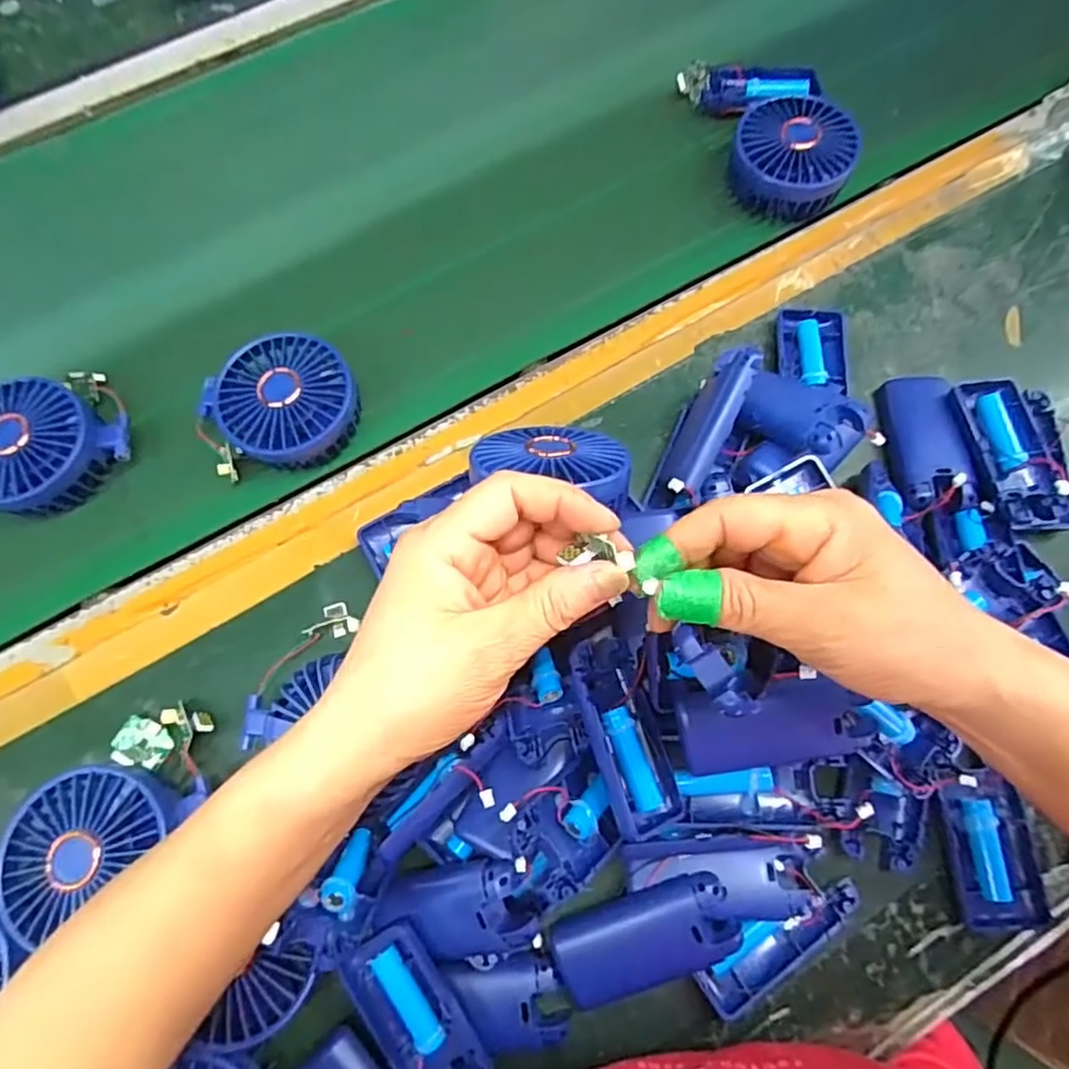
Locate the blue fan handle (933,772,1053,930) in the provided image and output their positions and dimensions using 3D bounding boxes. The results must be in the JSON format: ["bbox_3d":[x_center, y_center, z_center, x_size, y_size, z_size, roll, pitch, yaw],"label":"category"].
[{"bbox_3d":[0.250,0.174,0.363,0.044,0.018,0.078,-5,72,-1],"label":"blue fan handle"}]

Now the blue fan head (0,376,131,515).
[{"bbox_3d":[-0.328,-0.061,0.434,0.093,0.046,0.086,0,72,1],"label":"blue fan head"}]

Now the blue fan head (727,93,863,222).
[{"bbox_3d":[0.190,-0.280,0.489,0.084,0.047,0.075,22,73,8],"label":"blue fan head"}]

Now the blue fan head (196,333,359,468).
[{"bbox_3d":[-0.164,-0.087,0.438,0.087,0.044,0.089,0,72,1],"label":"blue fan head"}]

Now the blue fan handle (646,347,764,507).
[{"bbox_3d":[0.102,-0.062,0.392,0.028,0.025,0.105,28,92,9],"label":"blue fan handle"}]

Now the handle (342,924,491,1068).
[{"bbox_3d":[-0.057,0.245,0.328,0.043,0.024,0.093,-32,74,-9],"label":"handle"}]

